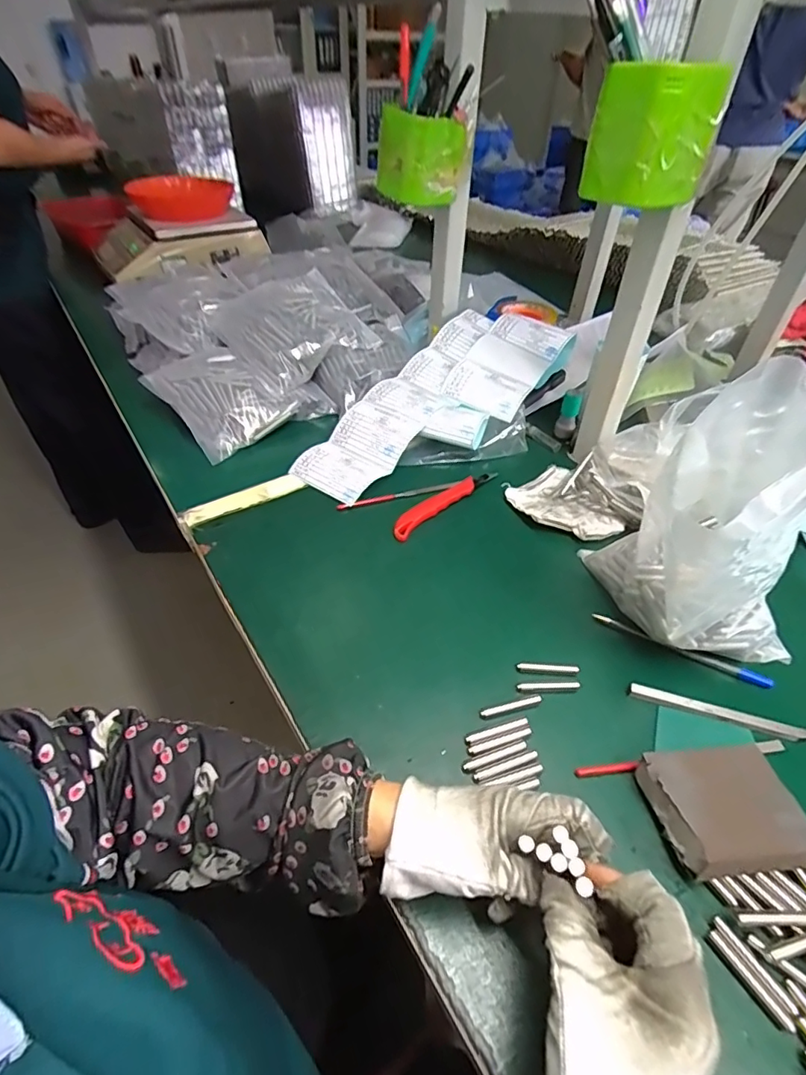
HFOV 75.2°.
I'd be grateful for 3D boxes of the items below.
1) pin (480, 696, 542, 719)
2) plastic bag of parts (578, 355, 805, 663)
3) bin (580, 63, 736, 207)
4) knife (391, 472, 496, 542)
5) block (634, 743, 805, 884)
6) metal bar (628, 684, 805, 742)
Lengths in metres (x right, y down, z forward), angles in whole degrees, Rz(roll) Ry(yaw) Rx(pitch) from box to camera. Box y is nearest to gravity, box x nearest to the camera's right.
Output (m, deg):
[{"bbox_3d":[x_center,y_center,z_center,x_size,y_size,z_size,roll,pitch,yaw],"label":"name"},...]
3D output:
[{"bbox_3d":[0.082,0.128,0.397,0.049,0.004,0.008,-10,45,-13],"label":"pin"},{"bbox_3d":[0.231,-0.008,0.407,0.143,0.205,0.148,-8,44,-11],"label":"plastic bag of parts"},{"bbox_3d":[0.186,-0.303,0.394,0.064,0.081,0.069,-25,50,-26],"label":"bin"},{"bbox_3d":[0.045,-0.042,0.571,0.153,0.010,0.025,-33,54,-31],"label":"knife"},{"bbox_3d":[0.204,0.174,0.336,0.078,0.033,0.070,-3,44,-6],"label":"block"},{"bbox_3d":[0.242,0.133,0.398,0.134,0.005,0.015,13,44,8],"label":"metal bar"}]

